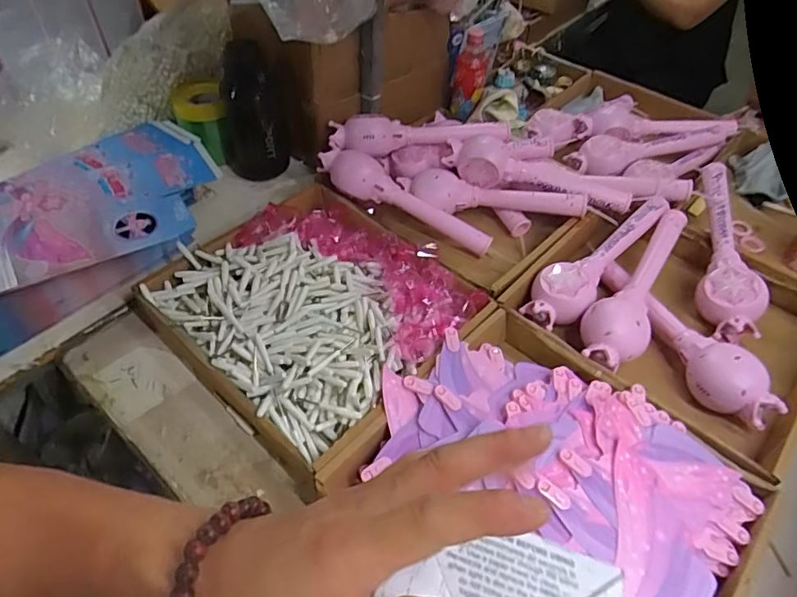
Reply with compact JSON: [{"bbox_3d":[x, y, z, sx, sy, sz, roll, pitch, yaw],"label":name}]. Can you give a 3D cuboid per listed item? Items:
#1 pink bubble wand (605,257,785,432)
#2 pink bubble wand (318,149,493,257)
[{"bbox_3d":[0.382,0.044,0.706,0.076,0.053,0.284,-16,52,-16],"label":"pink bubble wand"},{"bbox_3d":[0.012,-0.163,0.856,0.307,0.049,0.064,29,52,-2],"label":"pink bubble wand"}]

